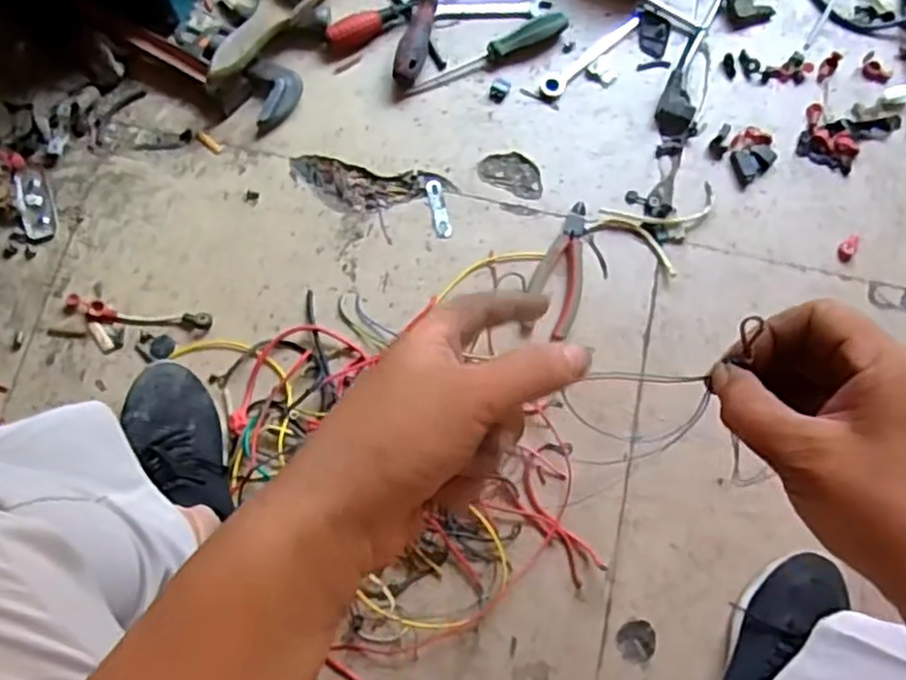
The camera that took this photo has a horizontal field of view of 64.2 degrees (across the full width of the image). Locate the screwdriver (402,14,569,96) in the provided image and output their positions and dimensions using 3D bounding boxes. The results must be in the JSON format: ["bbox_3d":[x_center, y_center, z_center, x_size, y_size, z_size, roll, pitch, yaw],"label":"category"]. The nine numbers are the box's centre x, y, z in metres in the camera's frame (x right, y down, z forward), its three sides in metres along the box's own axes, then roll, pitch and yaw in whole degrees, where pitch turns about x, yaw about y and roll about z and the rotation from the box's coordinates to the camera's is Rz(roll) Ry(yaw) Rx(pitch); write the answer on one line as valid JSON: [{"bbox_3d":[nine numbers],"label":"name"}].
[{"bbox_3d":[0.038,-0.313,0.795,0.188,0.029,0.025,-27,78,-8],"label":"screwdriver"}]

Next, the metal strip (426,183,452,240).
[{"bbox_3d":[-0.014,-0.137,0.759,0.019,0.005,0.068,-11,76,-4],"label":"metal strip"}]

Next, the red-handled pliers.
[{"bbox_3d":[0.108,-0.074,0.742,0.053,0.008,0.148,10,75,1],"label":"red-handled pliers"}]

